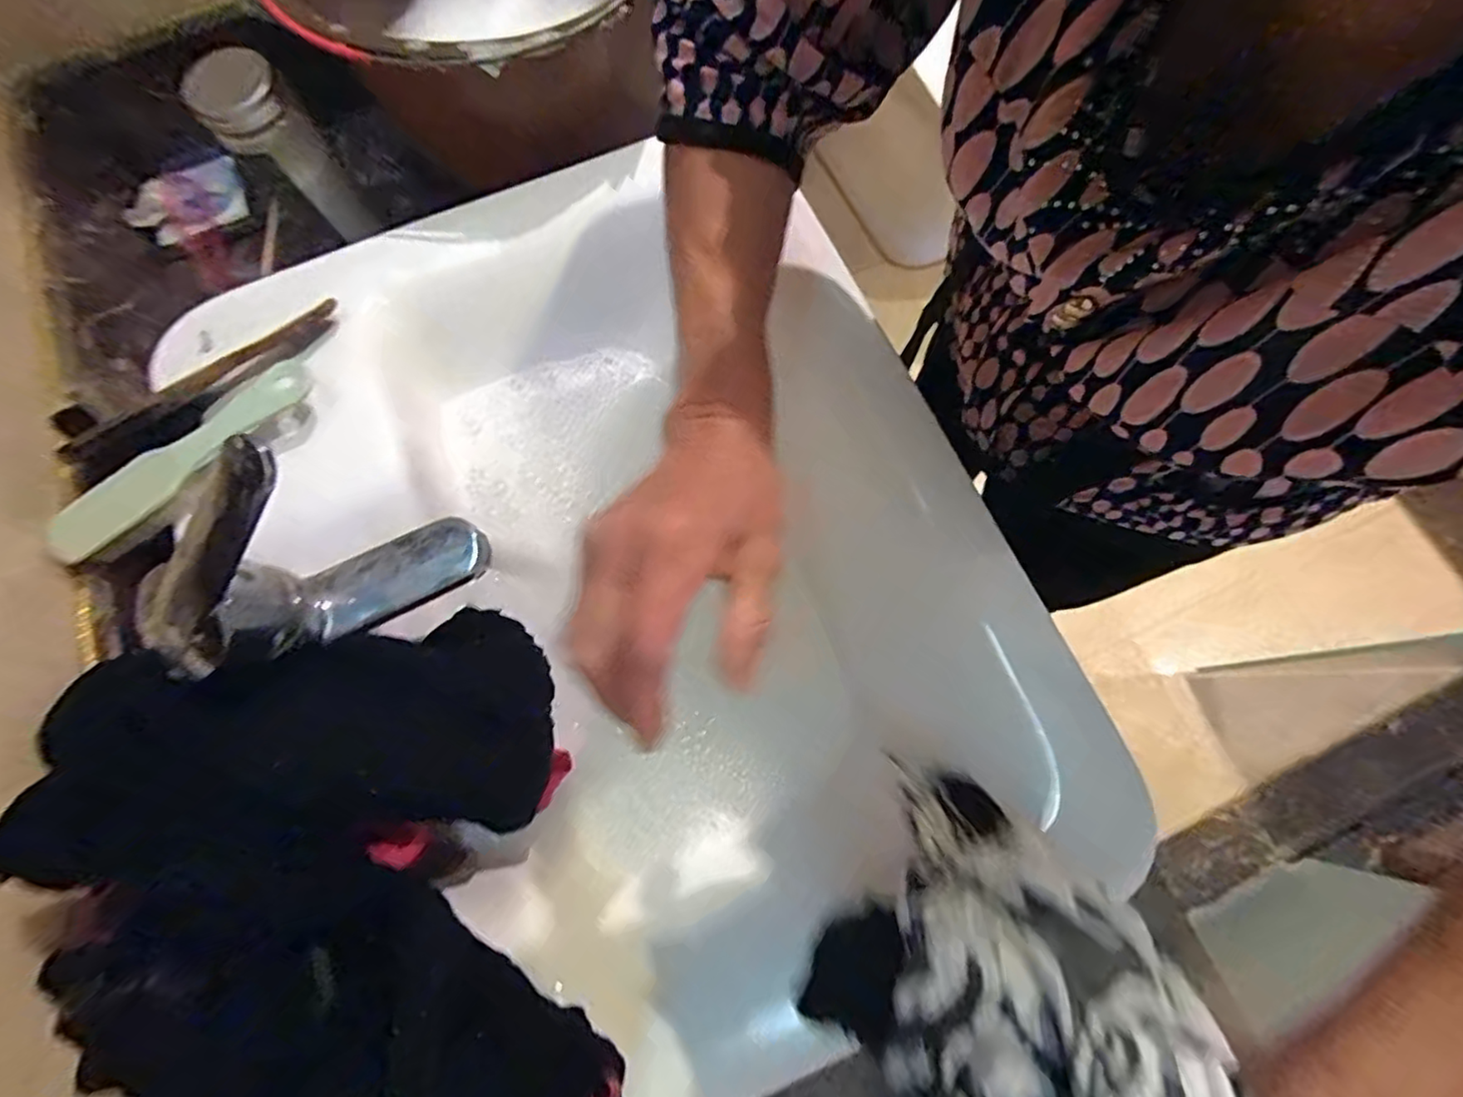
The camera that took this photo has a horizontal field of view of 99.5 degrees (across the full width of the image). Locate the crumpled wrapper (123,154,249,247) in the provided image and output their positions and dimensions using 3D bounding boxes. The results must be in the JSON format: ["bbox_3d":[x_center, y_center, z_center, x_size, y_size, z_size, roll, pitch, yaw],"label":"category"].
[{"bbox_3d":[-0.422,-0.271,0.486,0.049,0.015,0.096,36,54,-20],"label":"crumpled wrapper"}]

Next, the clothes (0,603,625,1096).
[{"bbox_3d":[-0.150,0.153,0.244,0.159,0.082,0.236,-17,74,-5],"label":"clothes"}]

